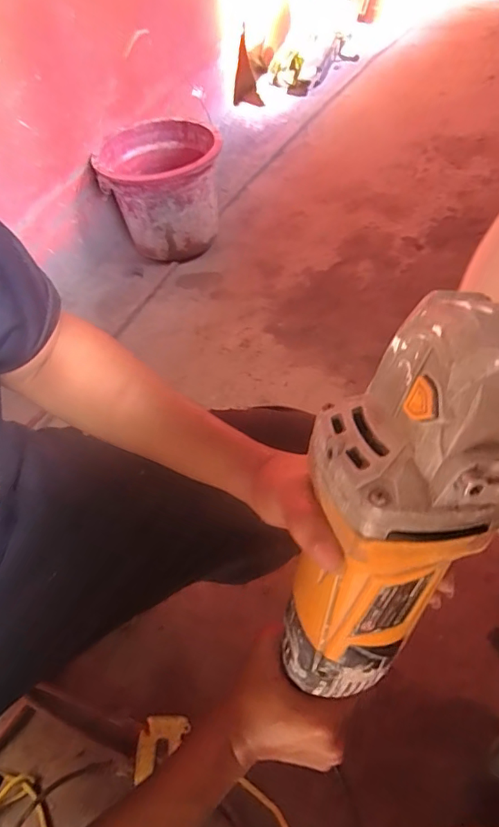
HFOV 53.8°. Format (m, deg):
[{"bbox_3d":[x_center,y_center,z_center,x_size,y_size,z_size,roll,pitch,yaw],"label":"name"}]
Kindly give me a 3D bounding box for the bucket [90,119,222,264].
[{"bbox_3d":[-0.196,-0.515,1.145,0.251,0.228,0.264,-3,53,2],"label":"bucket"}]

